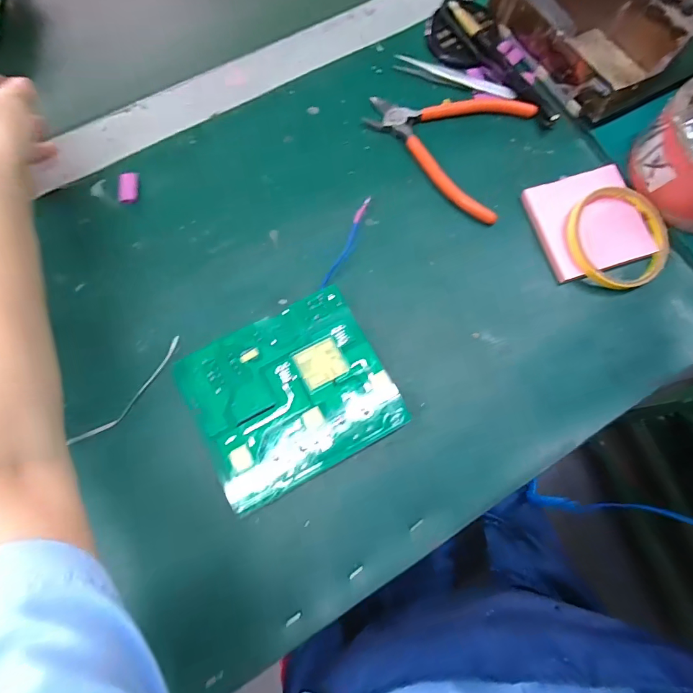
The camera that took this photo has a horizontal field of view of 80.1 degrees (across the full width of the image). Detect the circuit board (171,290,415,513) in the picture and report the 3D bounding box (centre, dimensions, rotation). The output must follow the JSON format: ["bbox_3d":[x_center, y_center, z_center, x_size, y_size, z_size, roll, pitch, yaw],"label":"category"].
[{"bbox_3d":[-0.039,0.034,0.298,0.129,0.025,0.113,-28,79,-8],"label":"circuit board"}]

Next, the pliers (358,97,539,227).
[{"bbox_3d":[0.104,-0.192,0.365,0.116,0.008,0.149,-44,81,-10],"label":"pliers"}]

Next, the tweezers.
[{"bbox_3d":[0.100,-0.249,0.380,0.113,0.004,0.015,20,77,4],"label":"tweezers"}]

